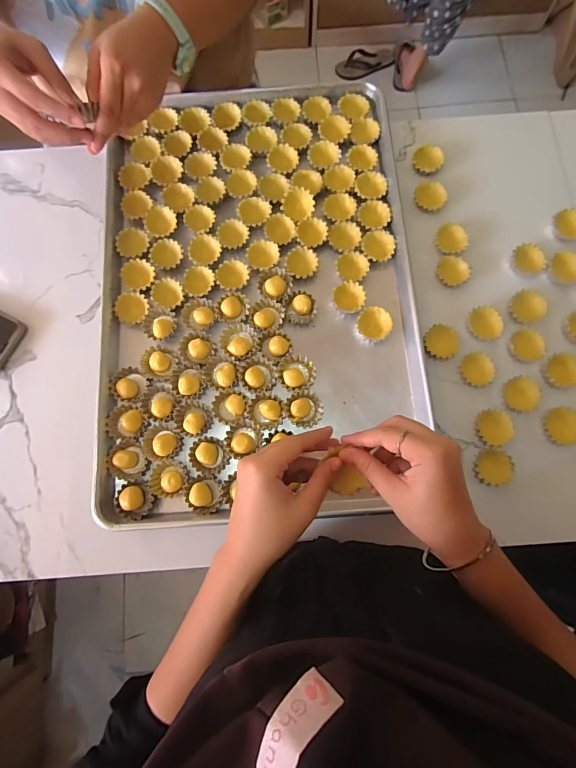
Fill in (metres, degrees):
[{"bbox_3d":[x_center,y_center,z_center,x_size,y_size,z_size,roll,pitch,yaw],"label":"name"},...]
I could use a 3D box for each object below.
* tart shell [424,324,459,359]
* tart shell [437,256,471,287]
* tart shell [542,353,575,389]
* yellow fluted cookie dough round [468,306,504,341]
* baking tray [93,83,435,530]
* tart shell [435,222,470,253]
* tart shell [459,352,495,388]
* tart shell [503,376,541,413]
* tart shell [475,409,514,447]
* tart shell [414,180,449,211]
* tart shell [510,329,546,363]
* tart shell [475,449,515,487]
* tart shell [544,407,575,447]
[{"bbox_3d":[0.195,-0.054,0.471,0.042,0.009,0.041,0,78,1],"label":"tart shell"},{"bbox_3d":[0.221,-0.151,0.496,0.043,0.010,0.040,5,79,2],"label":"tart shell"},{"bbox_3d":[0.339,-0.016,0.458,0.042,0.017,0.041,0,78,1],"label":"tart shell"},{"bbox_3d":[0.255,-0.078,0.477,0.041,0.010,0.044,0,78,1],"label":"yellow fluted cookie dough round"},{"bbox_3d":[-0.040,-0.134,0.492,0.396,0.023,0.588,-4,78,0],"label":"baking tray"},{"bbox_3d":[0.223,-0.199,0.506,0.041,0.010,0.045,-25,79,-4],"label":"tart shell"},{"bbox_3d":[0.237,-0.017,0.464,0.038,0.014,0.043,15,79,4],"label":"tart shell"},{"bbox_3d":[0.287,0.013,0.454,0.039,0.013,0.042,0,78,1],"label":"tart shell"},{"bbox_3d":[0.252,0.054,0.451,0.040,0.017,0.043,-1,78,1],"label":"tart shell"},{"bbox_3d":[0.200,-0.263,0.519,0.045,0.012,0.038,40,82,8],"label":"tart shell"},{"bbox_3d":[0.306,-0.049,0.470,0.041,0.009,0.041,-12,78,-1],"label":"tart shell"},{"bbox_3d":[0.245,0.100,0.437,0.039,0.012,0.042,0,78,1],"label":"tart shell"},{"bbox_3d":[0.335,0.052,0.450,0.038,0.018,0.045,4,78,2],"label":"tart shell"}]

